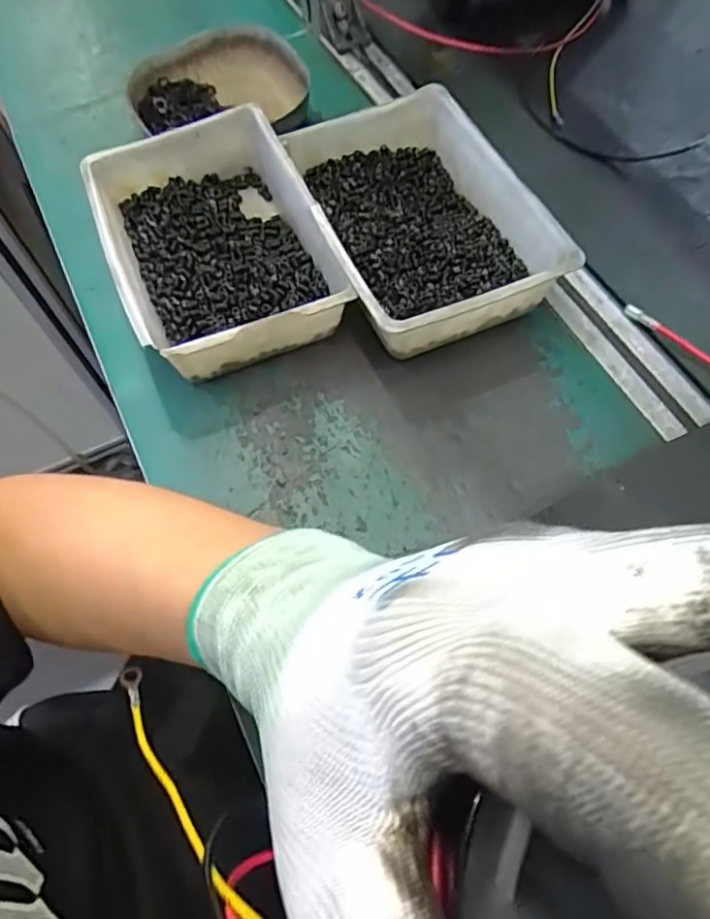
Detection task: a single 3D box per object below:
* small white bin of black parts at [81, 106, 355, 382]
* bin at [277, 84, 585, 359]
[{"bbox_3d":[-0.099,-0.151,0.416,0.139,0.055,0.197,-20,65,-10],"label":"small white bin of black parts"},{"bbox_3d":[0.045,-0.169,0.410,0.137,0.044,0.197,-19,65,-8],"label":"bin"}]

